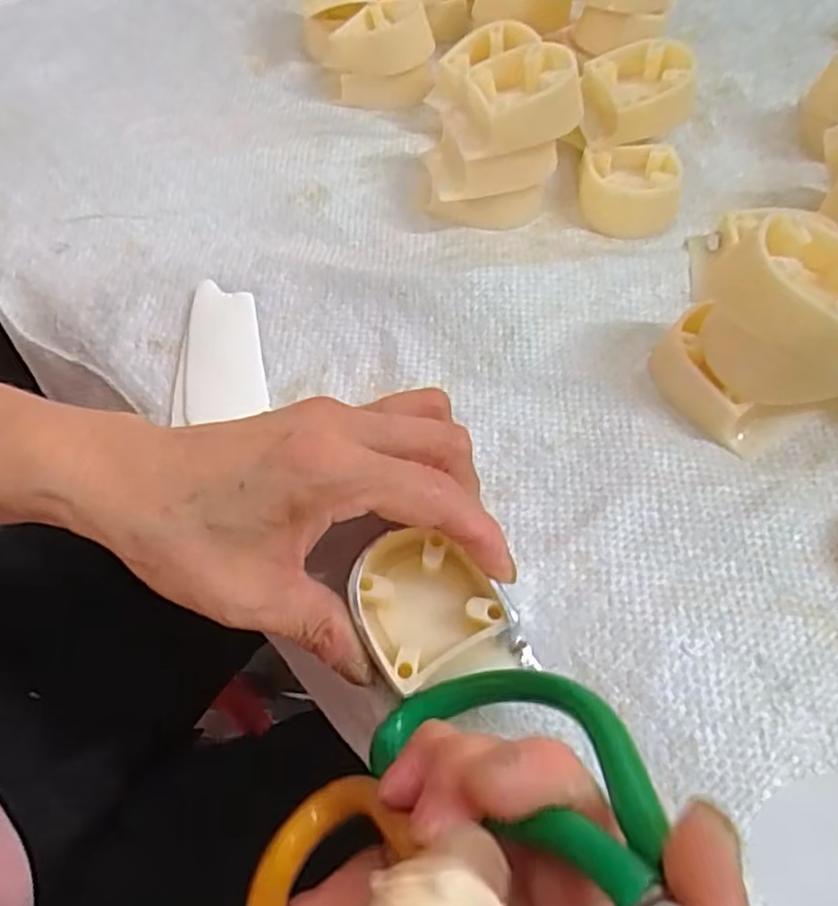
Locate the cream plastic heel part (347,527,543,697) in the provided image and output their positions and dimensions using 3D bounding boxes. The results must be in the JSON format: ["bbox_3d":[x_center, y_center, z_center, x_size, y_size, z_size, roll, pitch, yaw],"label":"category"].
[{"bbox_3d":[0.004,0.051,0.217,0.046,0.020,0.055,-24,61,-13],"label":"cream plastic heel part"}]

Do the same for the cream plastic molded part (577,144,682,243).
[{"bbox_3d":[0.106,-0.136,0.333,0.046,0.020,0.049,3,59,4],"label":"cream plastic molded part"}]

